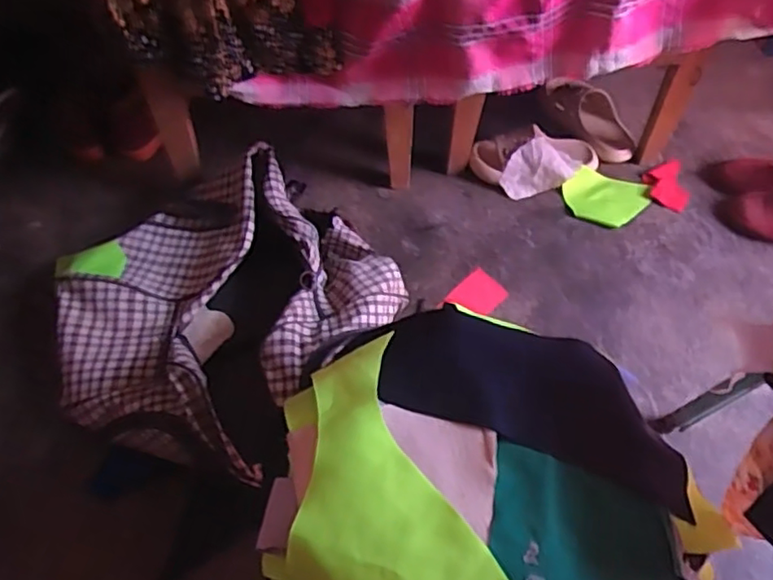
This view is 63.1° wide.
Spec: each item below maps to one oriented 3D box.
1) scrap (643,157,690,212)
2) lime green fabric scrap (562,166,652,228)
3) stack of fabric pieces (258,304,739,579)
[{"bbox_3d":[0.467,-0.177,1.047,0.069,0.005,0.106,1,58,-1],"label":"scrap"},{"bbox_3d":[0.358,-0.147,1.026,0.137,0.008,0.087,16,74,4],"label":"lime green fabric scrap"},{"bbox_3d":[0.079,0.165,0.506,0.338,0.063,0.293,16,59,8],"label":"stack of fabric pieces"}]

